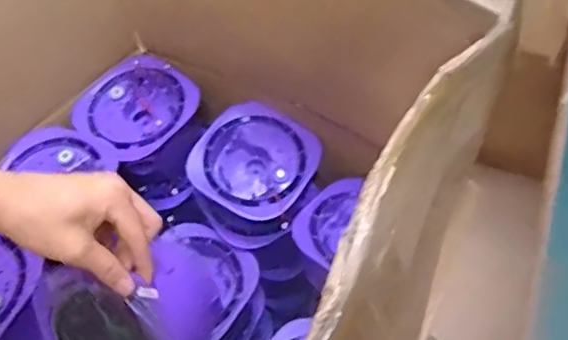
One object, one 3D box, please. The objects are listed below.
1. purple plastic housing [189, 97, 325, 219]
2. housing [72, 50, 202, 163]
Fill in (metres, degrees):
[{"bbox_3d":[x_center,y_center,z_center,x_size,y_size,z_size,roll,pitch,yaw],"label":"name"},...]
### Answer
[{"bbox_3d":[-0.033,-0.006,0.703,0.135,0.056,0.143,29,61,25],"label":"purple plastic housing"},{"bbox_3d":[-0.180,-0.077,0.706,0.142,0.039,0.130,-39,59,-21],"label":"housing"}]

